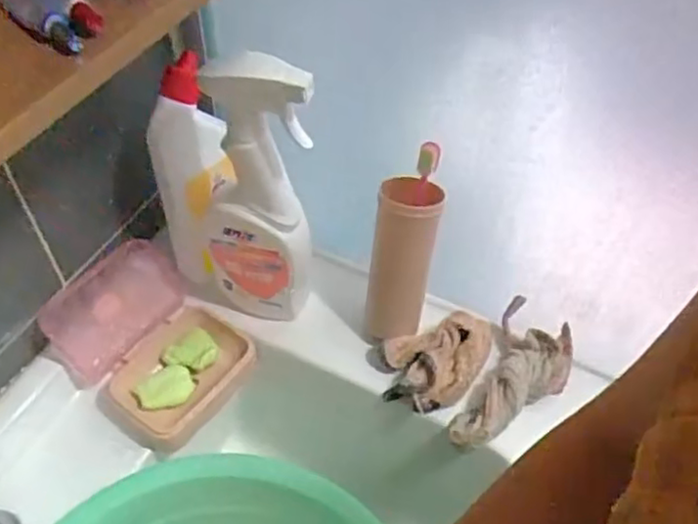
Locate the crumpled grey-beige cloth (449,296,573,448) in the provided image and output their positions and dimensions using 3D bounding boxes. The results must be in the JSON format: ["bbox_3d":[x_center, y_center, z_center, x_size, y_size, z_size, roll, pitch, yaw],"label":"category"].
[{"bbox_3d":[0.155,0.111,0.608,0.073,0.031,0.160,24,54,16],"label":"crumpled grey-beige cloth"}]

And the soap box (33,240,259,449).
[{"bbox_3d":[-0.176,0.071,0.599,0.154,0.072,0.134,34,57,22],"label":"soap box"}]

